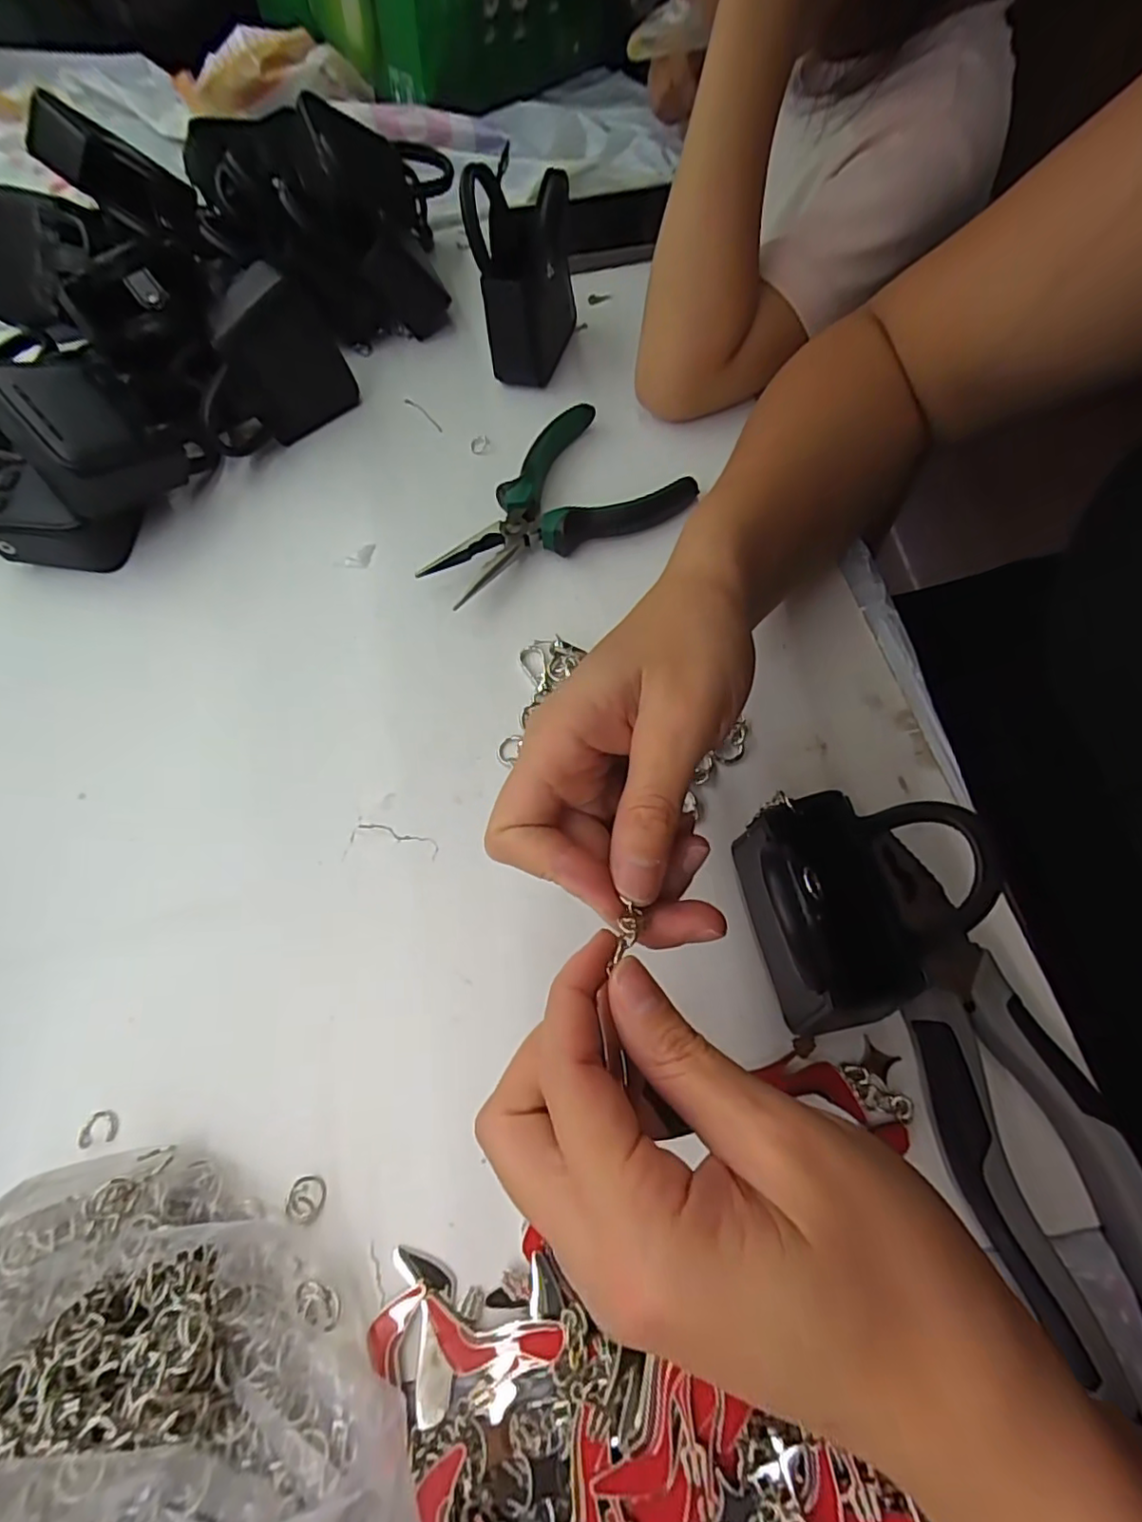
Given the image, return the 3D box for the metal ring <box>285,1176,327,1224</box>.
[{"bbox_3d":[-0.096,0.158,0.220,0.013,0.004,0.014,-1,65,3],"label":"metal ring"}]

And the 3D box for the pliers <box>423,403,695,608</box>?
[{"bbox_3d":[-0.010,-0.135,0.341,0.095,0.023,0.146,40,73,19],"label":"pliers"}]

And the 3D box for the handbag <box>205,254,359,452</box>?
[{"bbox_3d":[-0.185,-0.237,0.369,0.093,0.081,0.033,-34,68,-12],"label":"handbag"}]

